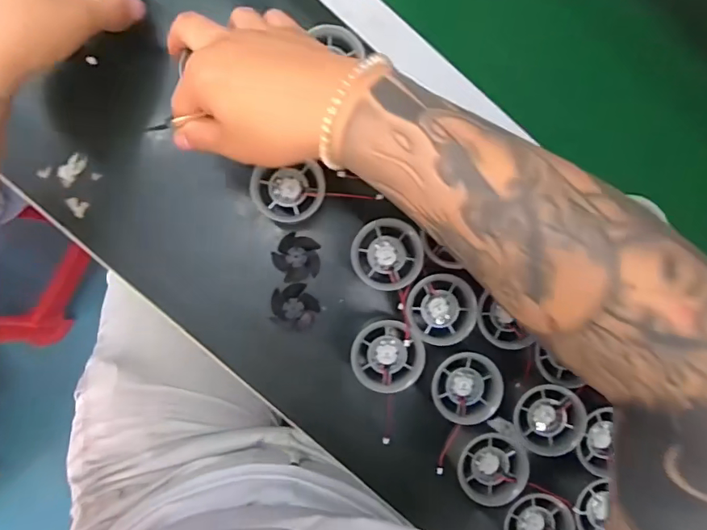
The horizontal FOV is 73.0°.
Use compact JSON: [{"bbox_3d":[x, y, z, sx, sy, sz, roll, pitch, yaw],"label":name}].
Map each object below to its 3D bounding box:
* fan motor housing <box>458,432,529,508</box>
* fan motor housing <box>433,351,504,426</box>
[{"bbox_3d":[0.113,0.165,0.387,0.053,0.024,0.049,0,88,-5],"label":"fan motor housing"},{"bbox_3d":[0.091,0.098,0.386,0.053,0.018,0.056,0,88,-5],"label":"fan motor housing"}]

